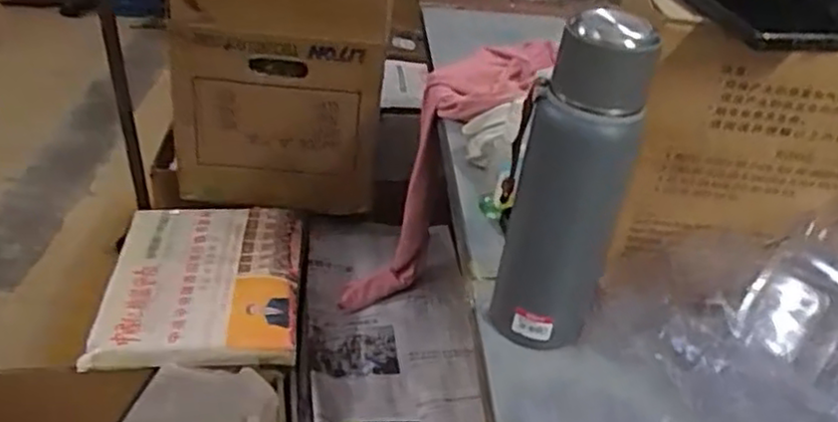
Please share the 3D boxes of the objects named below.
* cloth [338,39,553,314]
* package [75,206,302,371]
[{"bbox_3d":[0.016,-0.050,1.123,0.178,0.395,0.255,16,34,12],"label":"cloth"},{"bbox_3d":[-0.326,0.101,1.103,0.279,0.033,0.344,1,34,-10],"label":"package"}]

